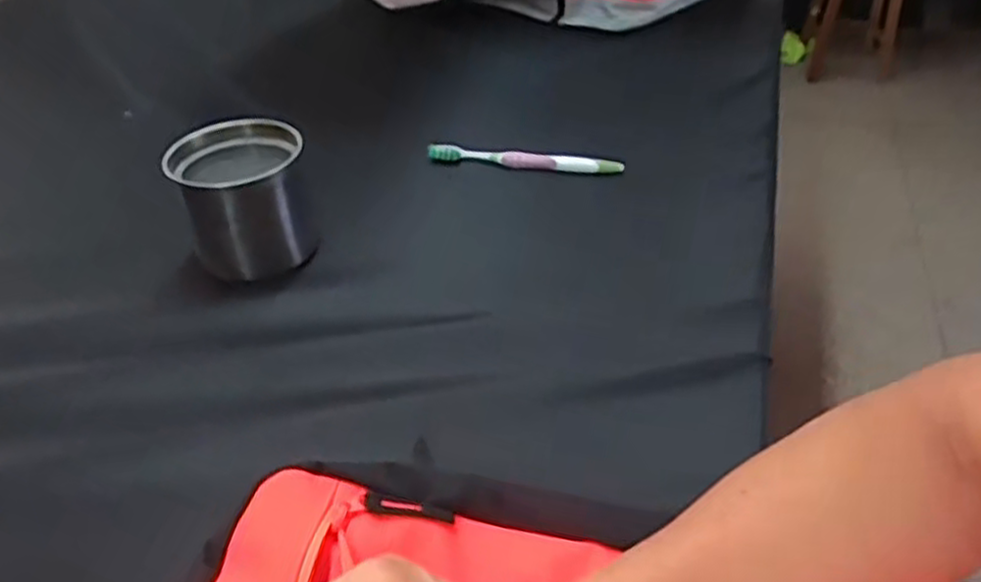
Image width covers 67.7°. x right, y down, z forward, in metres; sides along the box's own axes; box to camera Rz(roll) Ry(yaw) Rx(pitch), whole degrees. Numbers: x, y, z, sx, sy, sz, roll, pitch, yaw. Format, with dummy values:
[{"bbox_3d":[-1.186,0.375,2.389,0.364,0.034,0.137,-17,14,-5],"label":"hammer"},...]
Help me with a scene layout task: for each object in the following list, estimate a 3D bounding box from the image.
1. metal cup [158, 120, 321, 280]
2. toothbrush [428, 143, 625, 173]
[{"bbox_3d":[-0.201,-0.078,0.601,0.097,0.096,0.097,-13,40,-13],"label":"metal cup"},{"bbox_3d":[0.033,-0.127,0.703,0.185,0.023,0.016,6,40,10],"label":"toothbrush"}]

